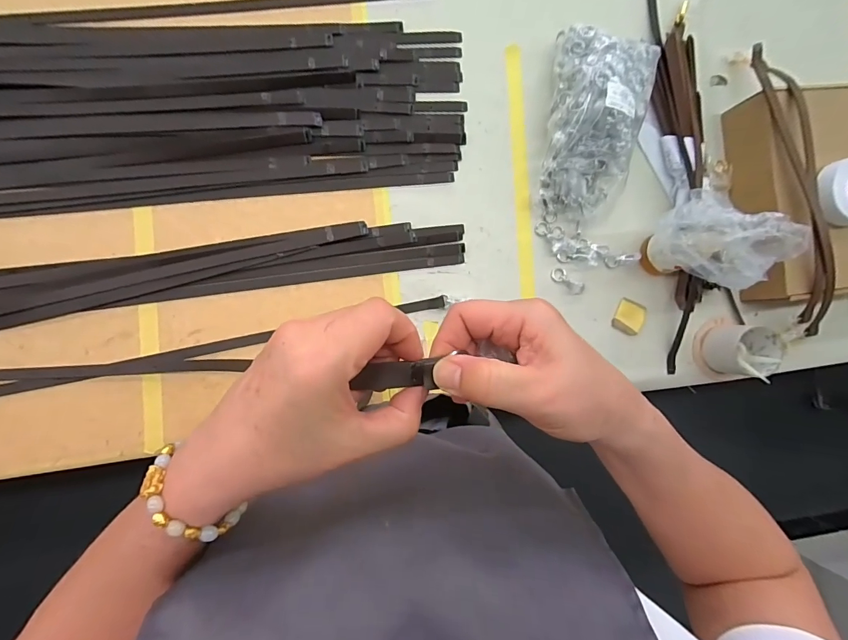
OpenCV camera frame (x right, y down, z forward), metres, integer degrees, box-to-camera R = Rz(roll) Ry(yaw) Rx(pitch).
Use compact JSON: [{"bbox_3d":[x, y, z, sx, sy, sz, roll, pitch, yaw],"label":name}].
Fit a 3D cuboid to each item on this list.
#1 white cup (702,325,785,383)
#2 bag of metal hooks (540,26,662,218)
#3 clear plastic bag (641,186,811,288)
[{"bbox_3d":[0.509,0.050,0.652,0.078,0.072,0.082,6,90,-9],"label":"white cup"},{"bbox_3d":[0.255,-0.296,0.603,0.144,0.099,0.263,14,89,-9],"label":"bag of metal hooks"},{"bbox_3d":[0.393,-0.099,0.578,0.144,0.191,0.089,36,86,-8],"label":"clear plastic bag"}]

